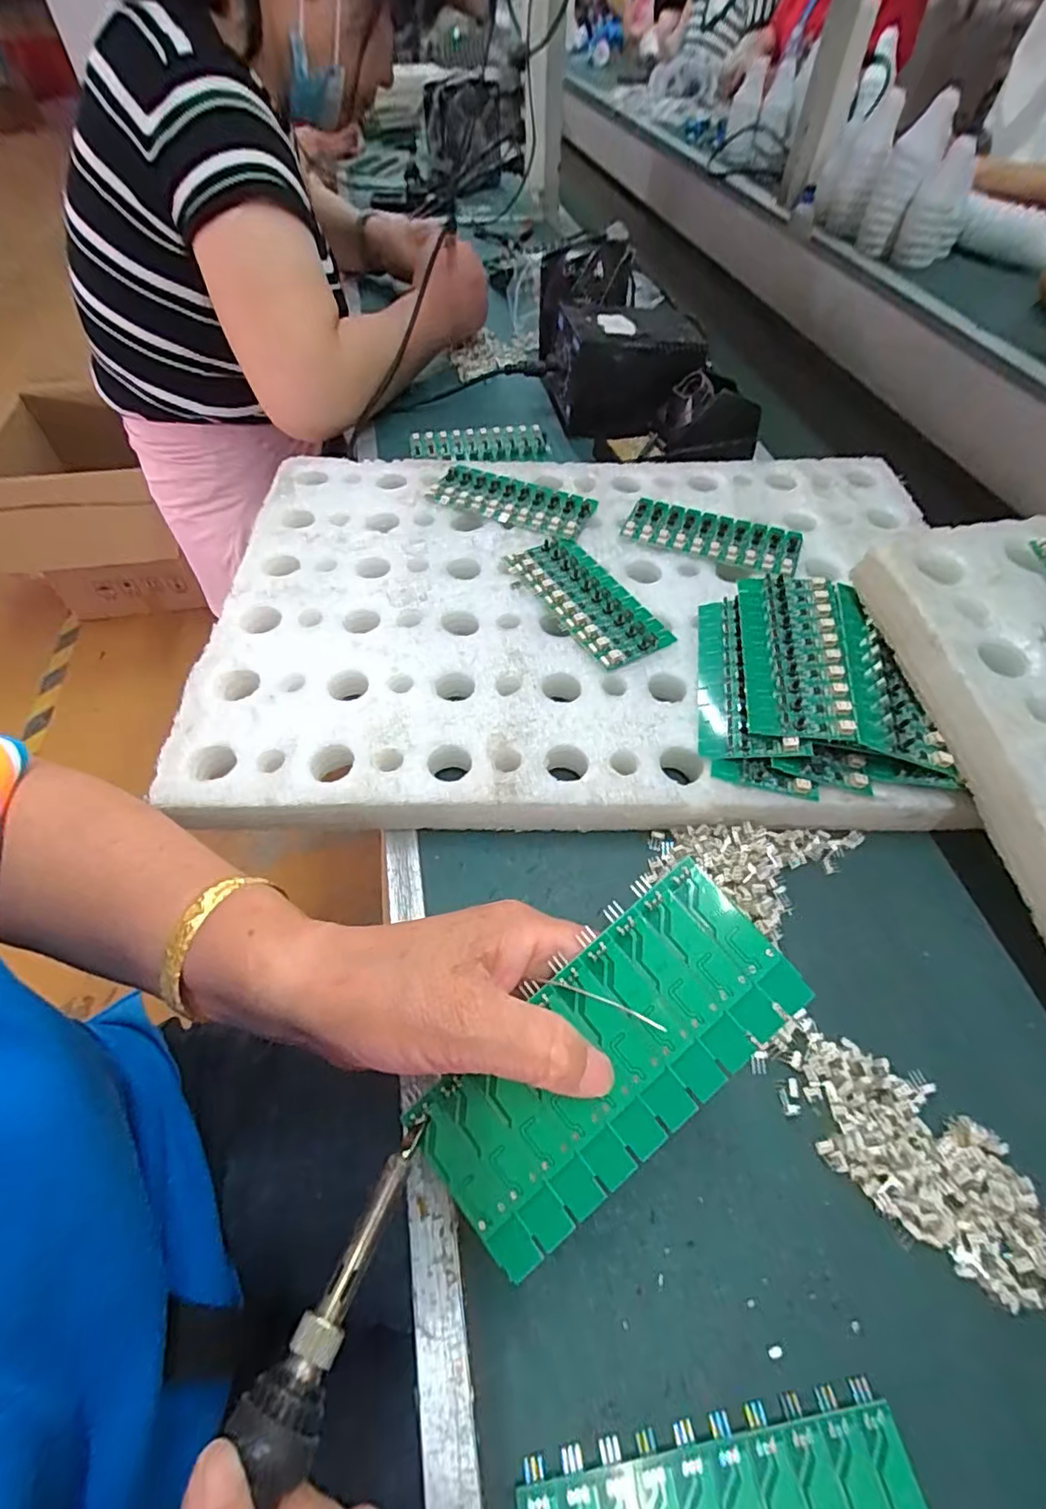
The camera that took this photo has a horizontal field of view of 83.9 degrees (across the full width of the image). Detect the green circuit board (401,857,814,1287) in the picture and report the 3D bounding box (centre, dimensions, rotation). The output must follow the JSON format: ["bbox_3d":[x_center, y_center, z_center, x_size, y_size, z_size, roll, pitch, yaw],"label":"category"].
[{"bbox_3d":[0.030,0.107,0.205,0.139,0.004,0.063,-40,75,-5],"label":"green circuit board"}]

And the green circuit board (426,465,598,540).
[{"bbox_3d":[-0.010,-0.218,0.498,0.137,0.005,0.060,20,57,12],"label":"green circuit board"}]

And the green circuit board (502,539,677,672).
[{"bbox_3d":[0.048,-0.117,0.429,0.064,0.008,0.134,-28,60,-20],"label":"green circuit board"}]

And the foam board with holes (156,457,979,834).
[{"bbox_3d":[0.051,-0.112,0.444,0.535,0.037,0.368,0,55,-1],"label":"foam board with holes"}]

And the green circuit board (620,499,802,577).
[{"bbox_3d":[0.157,-0.183,0.479,0.136,0.004,0.071,23,56,15],"label":"green circuit board"}]

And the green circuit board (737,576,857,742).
[{"bbox_3d":[0.172,-0.067,0.371,0.057,0.006,0.136,3,56,13],"label":"green circuit board"}]

